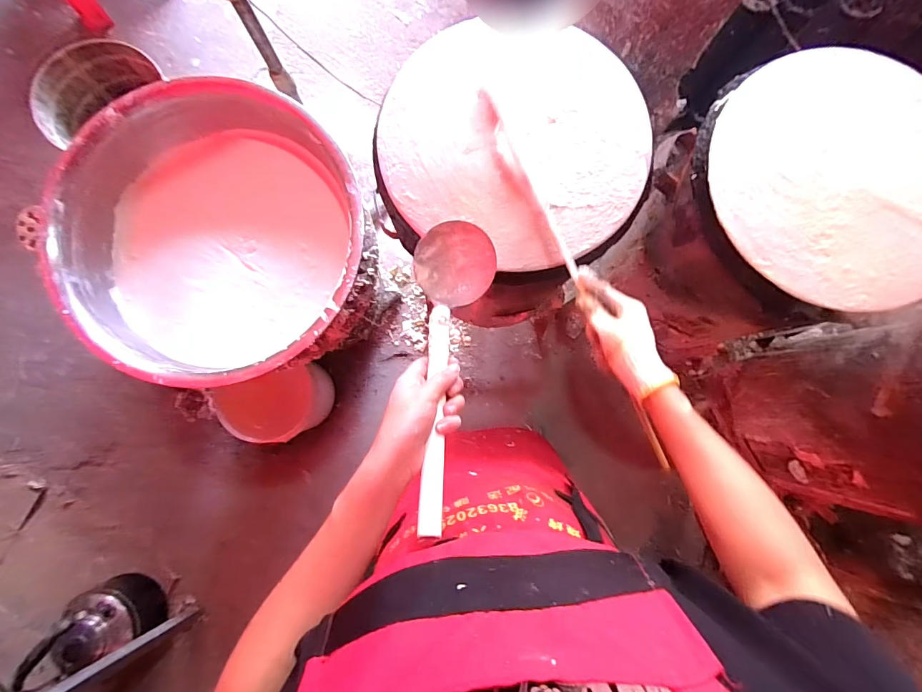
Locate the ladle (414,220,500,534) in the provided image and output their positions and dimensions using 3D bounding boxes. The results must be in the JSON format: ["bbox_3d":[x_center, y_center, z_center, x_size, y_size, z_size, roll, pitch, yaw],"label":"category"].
[{"bbox_3d":[-0.015,0.019,0.421,0.086,0.065,0.313,4,63,1],"label":"ladle"}]

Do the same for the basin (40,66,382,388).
[{"bbox_3d":[-0.431,-0.187,0.781,0.513,0.167,0.496,0,84,0],"label":"basin"}]

